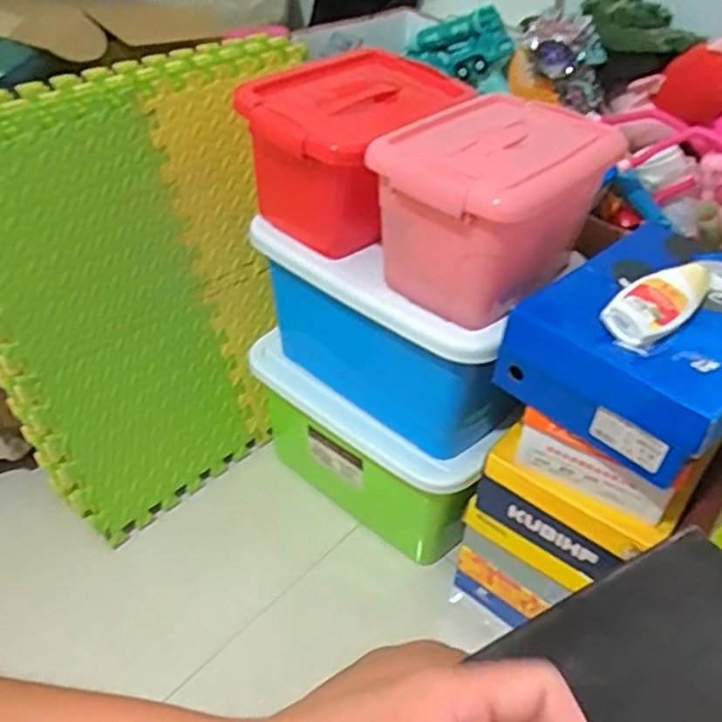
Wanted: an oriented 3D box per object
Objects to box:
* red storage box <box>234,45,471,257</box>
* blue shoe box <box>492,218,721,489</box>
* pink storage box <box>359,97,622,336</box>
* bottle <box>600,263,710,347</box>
[{"bbox_3d":[-0.010,-0.253,0.860,0.209,0.174,0.262,24,45,23],"label":"red storage box"},{"bbox_3d":[0.303,-0.016,0.711,0.248,0.105,0.207,-30,50,-33],"label":"blue shoe box"},{"bbox_3d":[0.141,-0.165,0.761,0.174,0.170,0.242,29,47,27],"label":"pink storage box"},{"bbox_3d":[0.294,-0.060,0.667,0.056,0.037,0.151,33,49,31],"label":"bottle"}]

